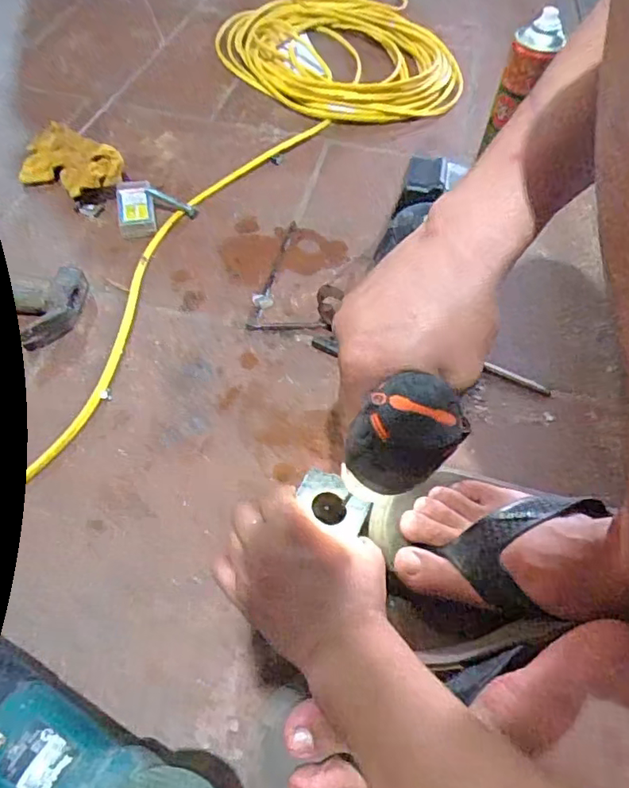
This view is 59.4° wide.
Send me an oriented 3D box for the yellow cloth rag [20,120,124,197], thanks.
[{"bbox_3d":[-0.339,-0.327,0.751,0.121,0.050,0.163,-21,60,-17],"label":"yellow cloth rag"}]

